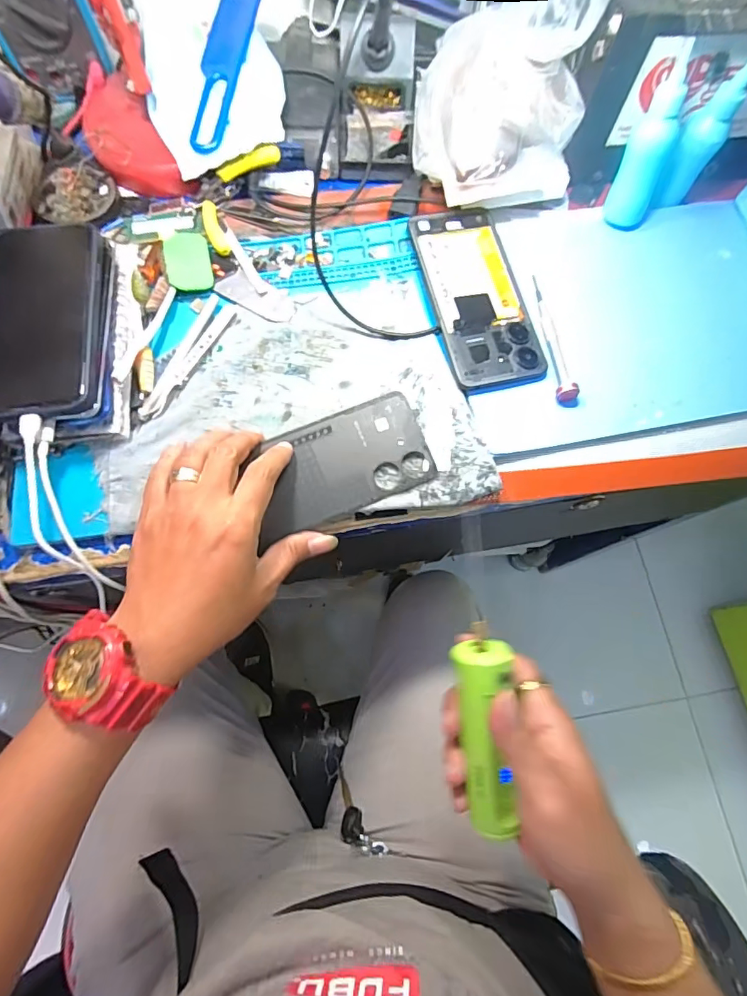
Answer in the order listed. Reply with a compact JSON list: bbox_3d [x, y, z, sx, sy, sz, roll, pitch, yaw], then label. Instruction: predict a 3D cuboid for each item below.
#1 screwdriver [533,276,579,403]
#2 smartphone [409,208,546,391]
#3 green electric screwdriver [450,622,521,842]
[{"bbox_3d":[0.146,-0.137,0.396,0.015,0.013,0.122,-7,73,-4],"label":"screwdriver"},{"bbox_3d":[0.086,-0.170,0.399,0.075,0.007,0.163,-12,77,-8],"label":"smartphone"},{"bbox_3d":[0.071,0.148,0.299,0.031,0.024,0.131,-4,90,-3],"label":"green electric screwdriver"}]

